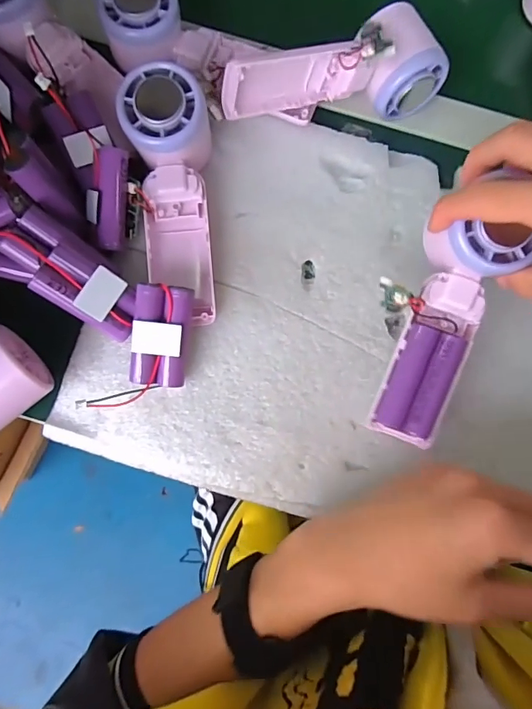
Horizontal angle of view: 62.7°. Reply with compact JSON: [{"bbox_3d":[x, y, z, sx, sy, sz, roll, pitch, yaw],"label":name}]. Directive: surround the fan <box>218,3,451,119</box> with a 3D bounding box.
[{"bbox_3d":[0.051,-0.189,0.308,0.155,0.063,0.053,-29,84,-6],"label":"fan"}]

